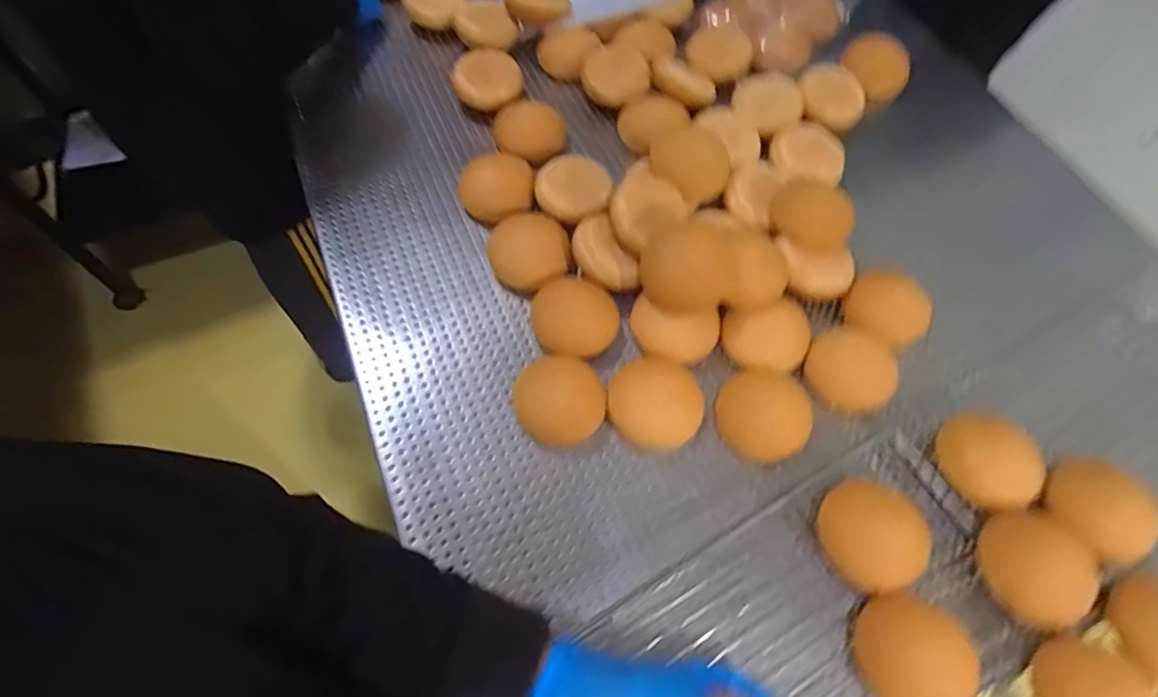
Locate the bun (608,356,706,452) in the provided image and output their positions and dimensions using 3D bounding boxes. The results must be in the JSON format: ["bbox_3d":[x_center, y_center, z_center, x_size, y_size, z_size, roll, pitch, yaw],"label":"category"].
[{"bbox_3d":[0.084,0.061,0.637,0.107,0.035,0.095,41,67,17],"label":"bun"}]

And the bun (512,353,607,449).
[{"bbox_3d":[-0.023,0.056,0.631,0.093,0.031,0.099,1,62,-2],"label":"bun"}]

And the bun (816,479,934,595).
[{"bbox_3d":[0.288,0.184,0.561,0.082,0.052,0.106,-28,67,-17],"label":"bun"}]

